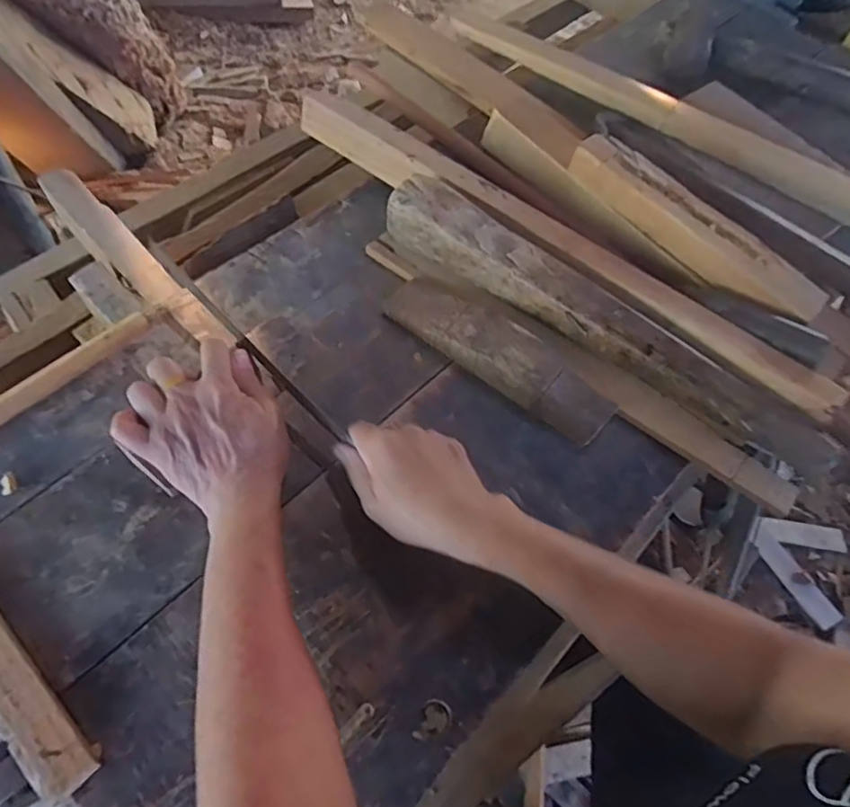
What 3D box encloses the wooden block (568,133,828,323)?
[{"bbox_3d":[0.244,-0.158,0.549,0.052,0.049,0.249,-38,70,-22],"label":"wooden block"}]

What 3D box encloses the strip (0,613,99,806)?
[{"bbox_3d":[-0.257,0.170,0.367,0.156,0.017,0.034,38,61,21],"label":"strip"}]

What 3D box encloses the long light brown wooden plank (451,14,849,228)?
[{"bbox_3d":[0.275,-0.327,0.670,0.545,0.011,0.079,33,59,18],"label":"long light brown wooden plank"}]

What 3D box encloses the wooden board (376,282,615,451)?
[{"bbox_3d":[0.060,-0.046,0.500,0.210,0.031,0.046,34,59,19],"label":"wooden board"}]

